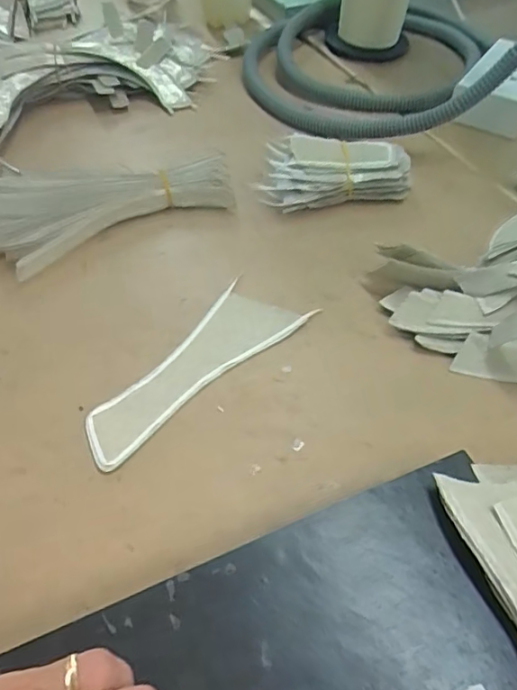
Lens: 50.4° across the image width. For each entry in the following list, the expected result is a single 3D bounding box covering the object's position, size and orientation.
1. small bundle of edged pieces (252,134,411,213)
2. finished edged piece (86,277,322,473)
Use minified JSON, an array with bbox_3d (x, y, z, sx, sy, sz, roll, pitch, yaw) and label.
[{"bbox_3d":[0.060,-0.150,0.468,0.125,0.036,0.073,-7,51,-4],"label":"small bundle of edged pieces"},{"bbox_3d":[-0.043,0.015,0.355,0.056,0.004,0.160,34,60,26],"label":"finished edged piece"}]

